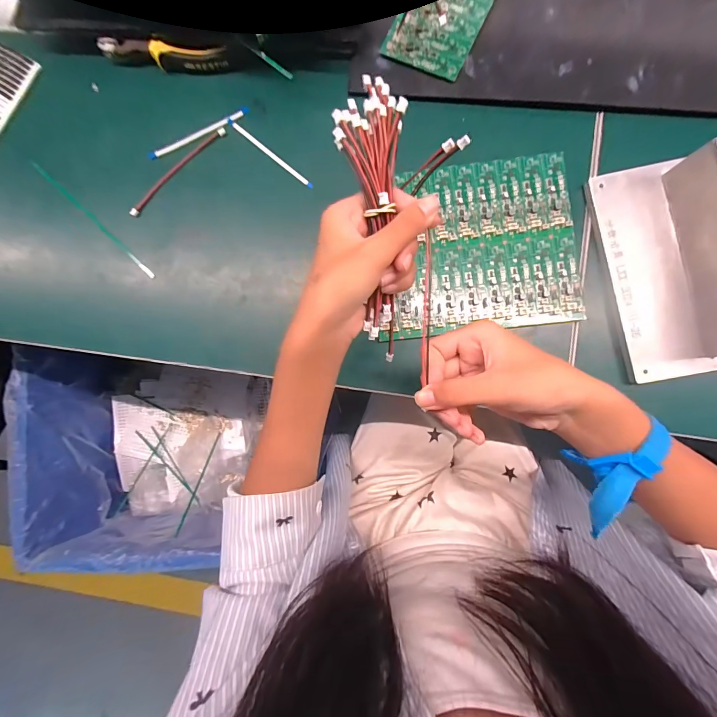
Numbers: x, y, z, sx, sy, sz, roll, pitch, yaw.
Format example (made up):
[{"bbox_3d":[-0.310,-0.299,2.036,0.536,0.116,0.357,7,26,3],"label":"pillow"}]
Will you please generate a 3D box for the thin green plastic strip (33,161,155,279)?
[{"bbox_3d":[-0.289,-0.151,0.385,0.189,0.004,0.006,43,92,5],"label":"thin green plastic strip"}]

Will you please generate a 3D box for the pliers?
[{"bbox_3d":[-0.200,-0.322,0.376,0.146,0.021,0.027,7,89,5],"label":"pliers"}]

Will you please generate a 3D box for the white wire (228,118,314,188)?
[{"bbox_3d":[-0.095,-0.218,0.372,0.118,0.004,0.006,40,92,5],"label":"white wire"}]

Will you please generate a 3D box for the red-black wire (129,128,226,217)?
[{"bbox_3d":[-0.195,-0.201,0.378,0.131,0.008,0.014,-42,86,2],"label":"red-black wire"}]

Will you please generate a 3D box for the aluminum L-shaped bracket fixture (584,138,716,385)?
[{"bbox_3d":[0.307,-0.088,0.308,0.140,0.060,0.198,-11,87,4],"label":"aluminum L-shaped bracket fixture"}]

